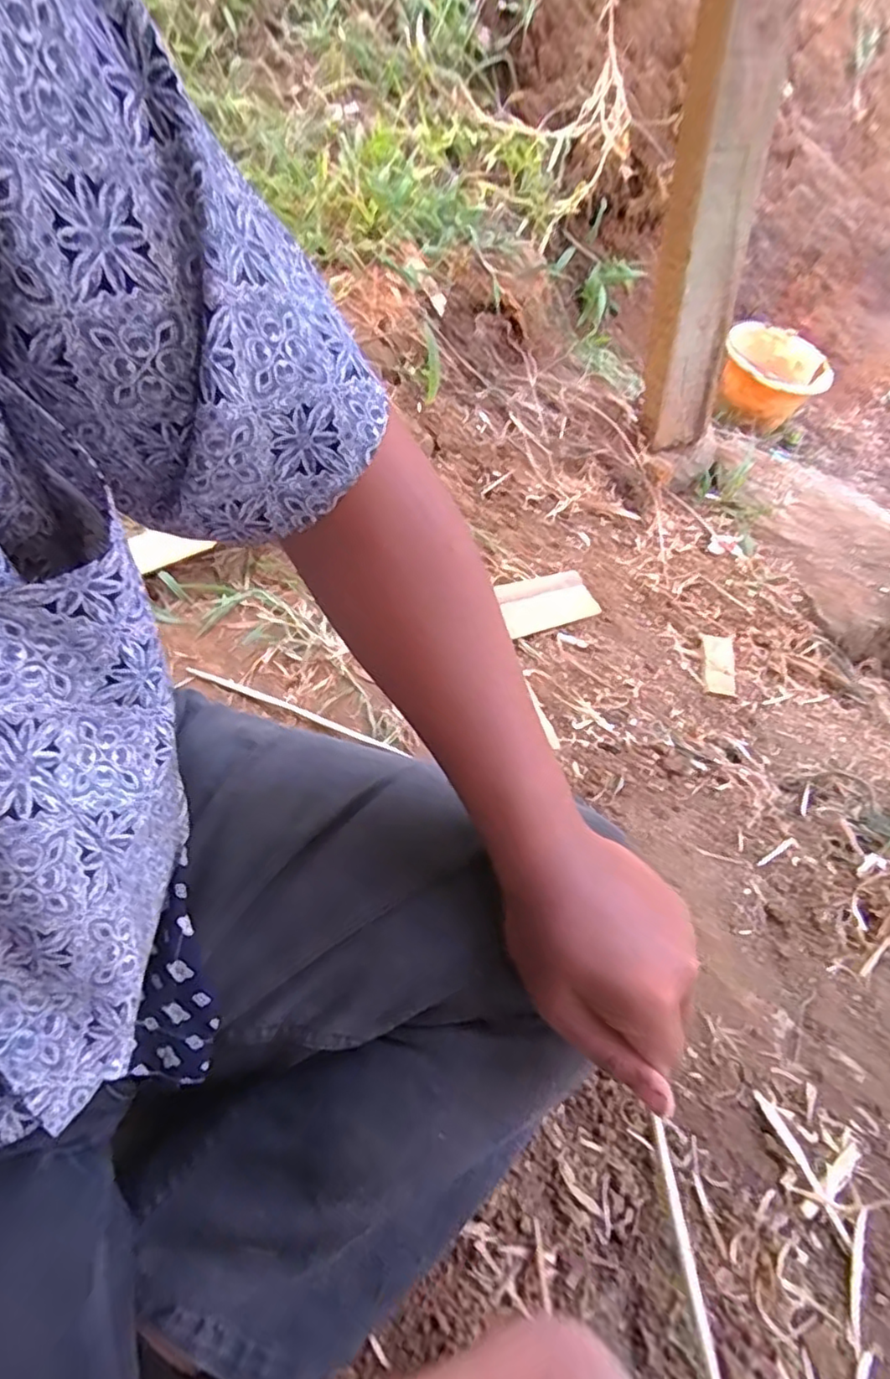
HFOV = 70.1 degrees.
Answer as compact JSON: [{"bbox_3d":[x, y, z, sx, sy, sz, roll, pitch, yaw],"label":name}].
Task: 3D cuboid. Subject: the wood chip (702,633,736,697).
[{"bbox_3d":[0.332,-0.031,0.768,0.036,0.010,0.095,5,47,11],"label":"wood chip"}]

